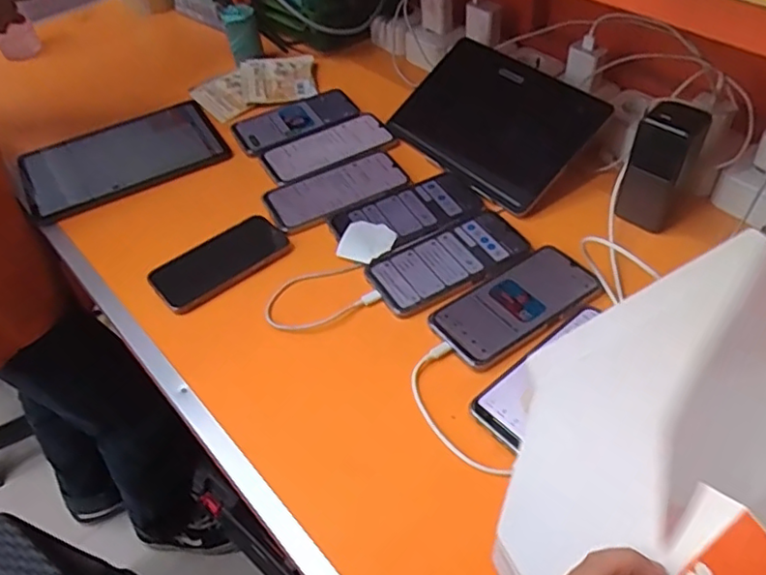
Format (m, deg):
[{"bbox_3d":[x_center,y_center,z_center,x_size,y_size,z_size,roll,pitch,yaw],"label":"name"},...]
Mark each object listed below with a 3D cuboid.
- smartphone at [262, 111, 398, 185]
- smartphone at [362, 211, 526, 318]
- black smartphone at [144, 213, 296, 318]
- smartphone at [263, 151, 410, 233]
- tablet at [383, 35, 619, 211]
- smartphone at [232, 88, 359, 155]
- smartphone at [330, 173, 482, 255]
[{"bbox_3d":[-0.072,-0.185,0.799,0.167,0.006,0.086,-23,51,-15],"label":"smartphone"},{"bbox_3d":[0.071,-0.029,0.655,0.168,0.008,0.082,-26,52,-17],"label":"smartphone"},{"bbox_3d":[-0.176,-0.031,0.668,0.147,0.009,0.073,-35,55,-24],"label":"black smartphone"},{"bbox_3d":[-0.056,-0.118,0.742,0.167,0.008,0.081,-23,51,-15],"label":"smartphone"},{"bbox_3d":[0.129,-0.208,0.757,0.159,0.015,0.248,-50,57,2],"label":"tablet"},{"bbox_3d":[-0.122,-0.234,0.845,0.165,0.006,0.086,-24,51,-16],"label":"smartphone"},{"bbox_3d":[0.028,-0.086,0.704,0.170,0.009,0.086,-25,51,-16],"label":"smartphone"}]

